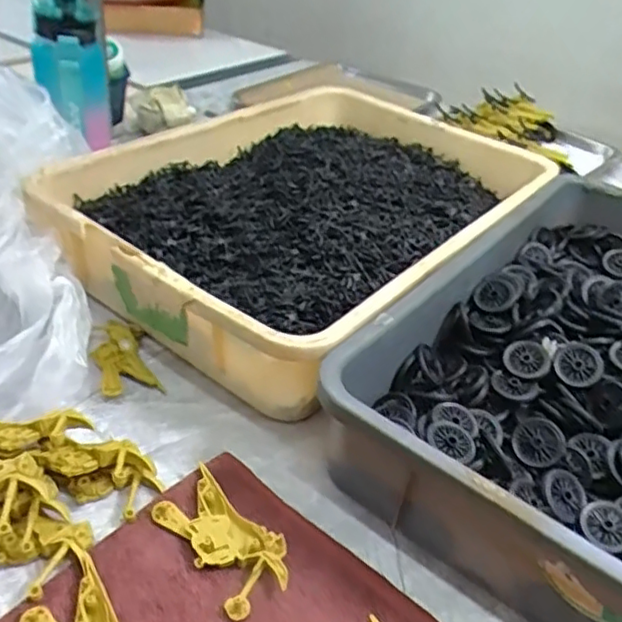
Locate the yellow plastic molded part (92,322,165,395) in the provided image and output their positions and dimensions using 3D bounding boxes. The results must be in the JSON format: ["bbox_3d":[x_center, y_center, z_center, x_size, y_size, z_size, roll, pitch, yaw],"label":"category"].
[{"bbox_3d":[-0.163,0.038,0.545,0.045,0.020,0.089,-13,40,-24],"label":"yellow plastic molded part"}]

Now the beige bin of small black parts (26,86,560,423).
[{"bbox_3d":[0.011,-0.111,0.708,0.363,0.102,0.518,28,42,27],"label":"beige bin of small black parts"}]

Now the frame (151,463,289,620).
[{"bbox_3d":[-0.056,0.148,0.410,0.051,0.014,0.095,-25,47,-35],"label":"frame"}]

